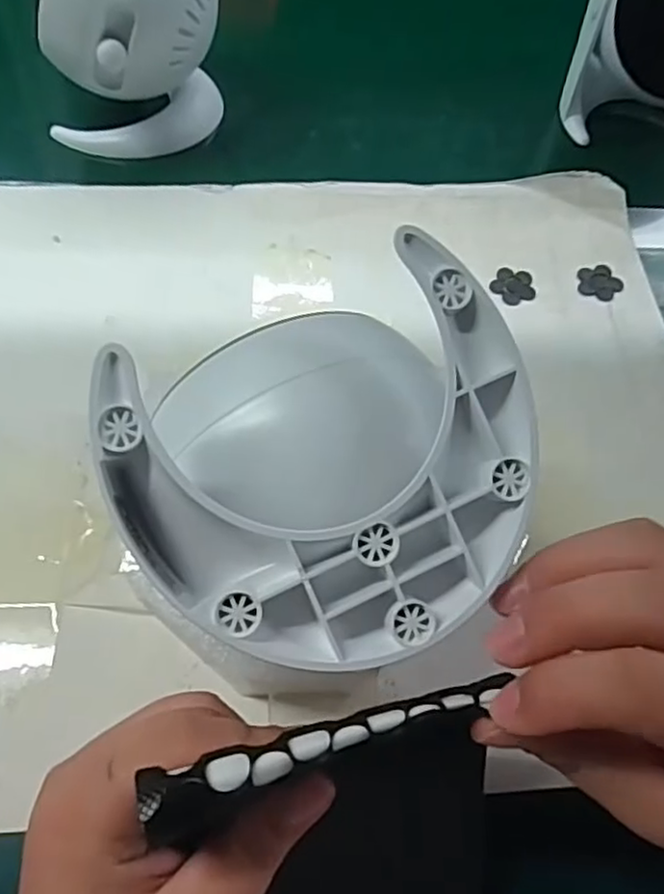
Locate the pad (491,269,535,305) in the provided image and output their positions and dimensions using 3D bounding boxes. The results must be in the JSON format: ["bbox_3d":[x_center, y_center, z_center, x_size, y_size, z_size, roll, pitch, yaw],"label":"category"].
[{"bbox_3d":[0.108,-0.096,0.395,0.026,0.004,0.025,-31,65,-20],"label":"pad"}]

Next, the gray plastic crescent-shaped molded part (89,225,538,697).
[{"bbox_3d":[-0.002,0.008,0.206,0.113,0.061,0.113,1,86,-8],"label":"gray plastic crescent-shaped molded part"}]

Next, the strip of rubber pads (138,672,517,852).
[{"bbox_3d":[0.001,0.074,0.166,0.093,0.007,0.015,-14,60,-16],"label":"strip of rubber pads"}]

